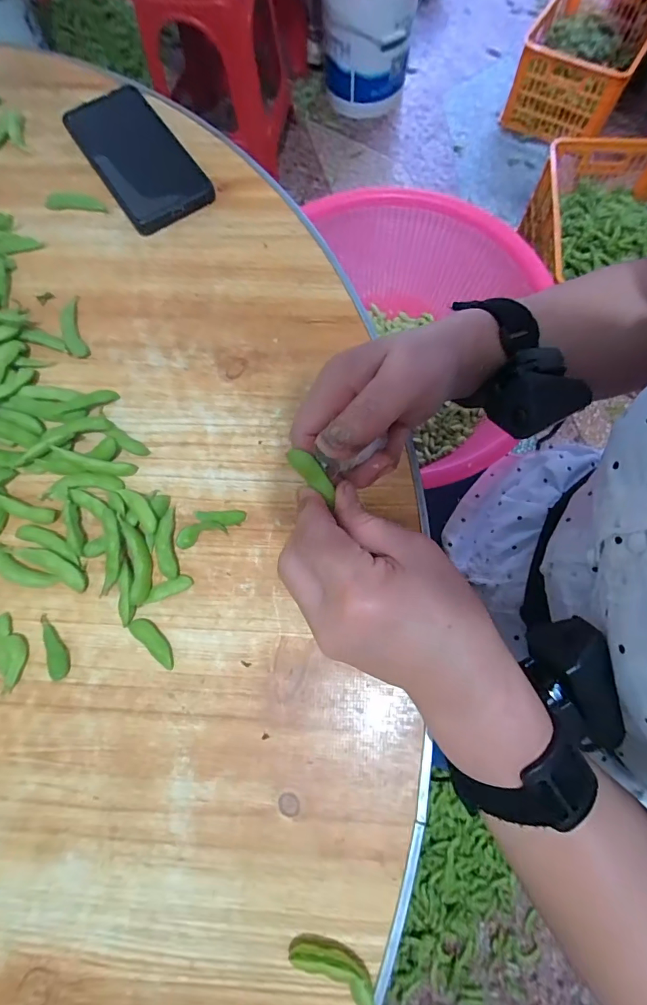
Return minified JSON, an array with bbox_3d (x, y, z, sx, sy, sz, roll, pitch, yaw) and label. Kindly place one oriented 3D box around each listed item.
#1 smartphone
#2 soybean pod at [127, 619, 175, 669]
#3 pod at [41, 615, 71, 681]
[{"bbox_3d":[-0.167,-0.309,0.370,0.075,0.015,0.163,-34,78,-8],"label":"smartphone"},{"bbox_3d":[-0.112,0.092,0.275,0.040,0.004,0.013,40,79,9],"label":"soybean pod"},{"bbox_3d":[-0.178,0.095,0.275,0.012,0.006,0.043,-24,77,-6],"label":"pod"}]

